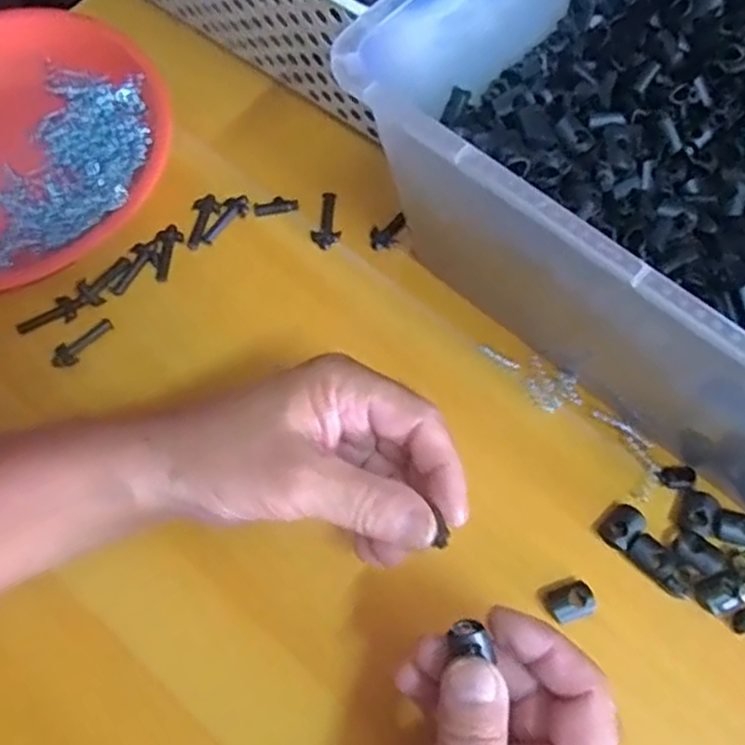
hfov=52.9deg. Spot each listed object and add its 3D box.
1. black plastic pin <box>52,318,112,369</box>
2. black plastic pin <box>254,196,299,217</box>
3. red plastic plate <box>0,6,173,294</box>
[{"bbox_3d":[-0.156,-0.015,0.404,0.036,0.005,0.013,-35,70,-11],"label":"black plastic pin"},{"bbox_3d":[-0.056,-0.097,0.433,0.026,0.004,0.009,-8,67,-1],"label":"black plastic pin"},{"bbox_3d":[-0.216,-0.129,0.439,0.189,0.029,0.175,-1,67,2],"label":"red plastic plate"}]

